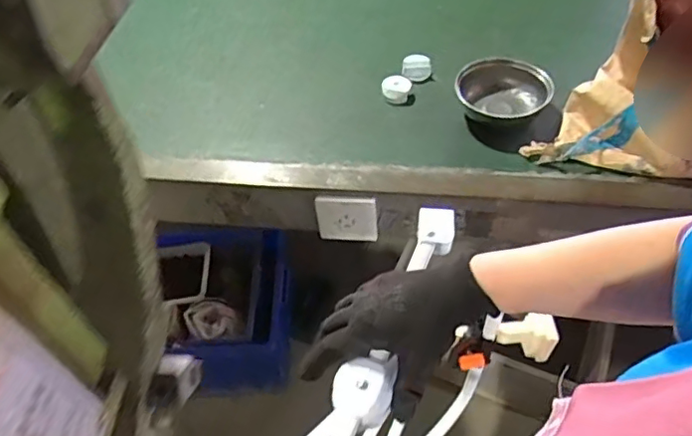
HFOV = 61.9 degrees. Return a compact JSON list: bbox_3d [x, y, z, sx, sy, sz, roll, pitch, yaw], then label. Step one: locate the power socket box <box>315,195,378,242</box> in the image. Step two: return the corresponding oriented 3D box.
[{"bbox_3d":[0.002,0.002,0.868,0.089,0.095,0.012,2,51,6],"label":"power socket box"}]

